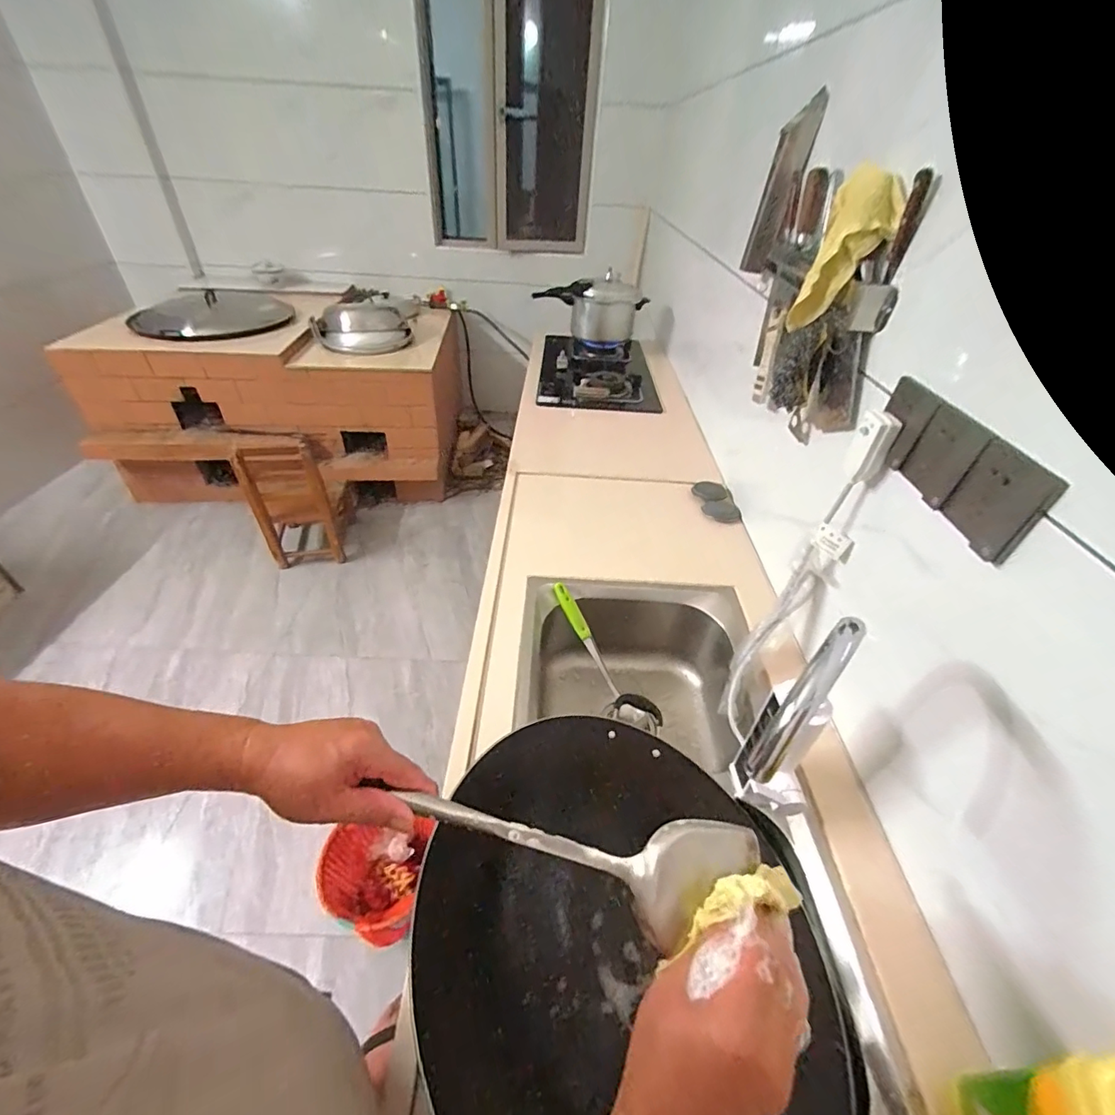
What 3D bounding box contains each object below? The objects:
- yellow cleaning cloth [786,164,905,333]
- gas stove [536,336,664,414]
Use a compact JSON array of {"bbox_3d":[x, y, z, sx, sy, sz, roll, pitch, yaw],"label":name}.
[{"bbox_3d":[0.401,-0.418,0.672,0.092,0.179,0.066,24,44,22],"label":"yellow cleaning cloth"},{"bbox_3d":[0.136,-0.684,1.779,0.394,0.091,0.592,2,41,-2],"label":"gas stove"}]

